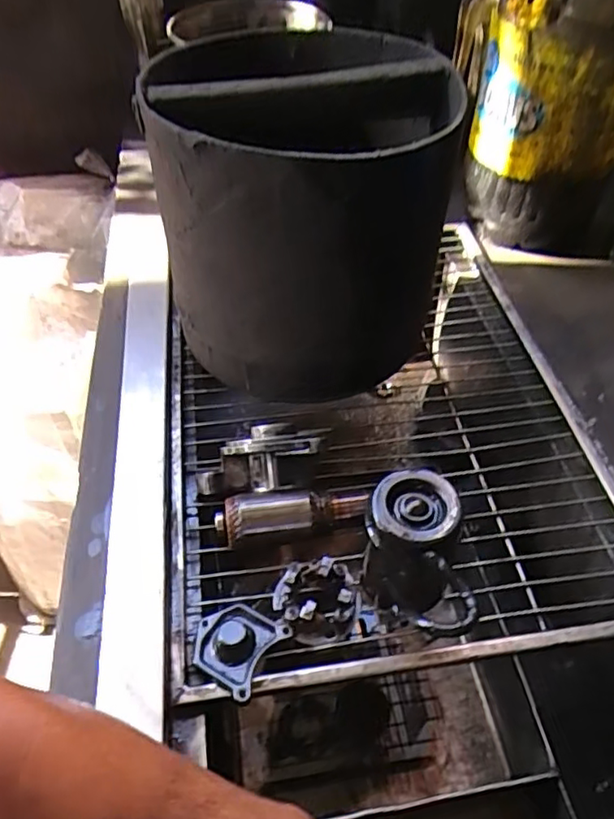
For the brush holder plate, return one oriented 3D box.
[{"bbox_3d":[0.008,0.158,0.505,0.070,0.026,0.062,7,48,5],"label":"brush holder plate"}]

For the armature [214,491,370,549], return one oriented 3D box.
[{"bbox_3d":[-0.013,0.102,0.550,0.138,0.049,0.043,-1,47,-2],"label":"armature"}]

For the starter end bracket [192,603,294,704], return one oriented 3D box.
[{"bbox_3d":[-0.058,0.187,0.487,0.064,0.023,0.064,24,51,20],"label":"starter end bracket"}]

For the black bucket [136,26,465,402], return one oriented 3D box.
[{"bbox_3d":[-0.009,-0.196,0.645,0.271,0.302,0.290,1,47,-1],"label":"black bucket"}]

